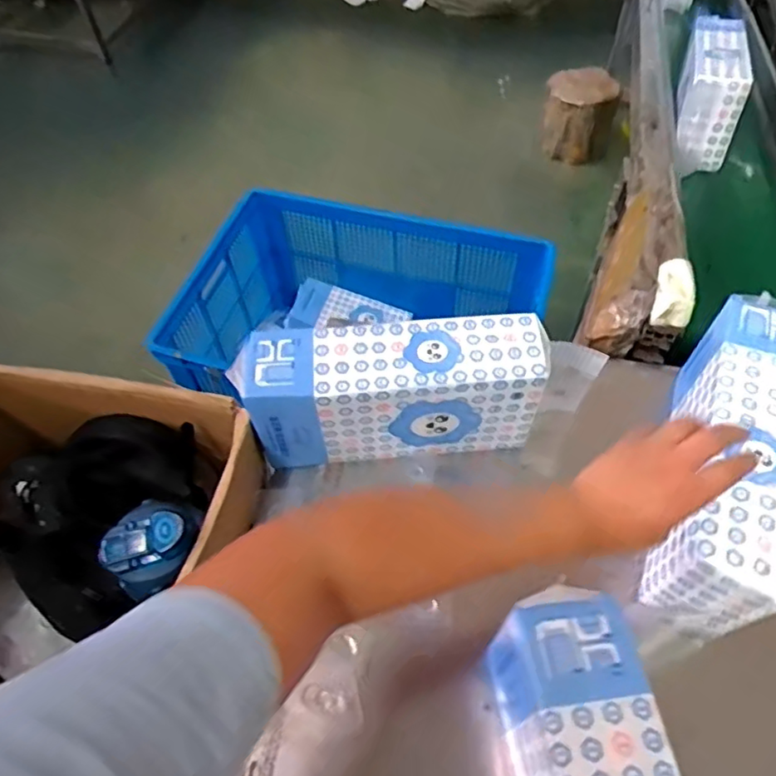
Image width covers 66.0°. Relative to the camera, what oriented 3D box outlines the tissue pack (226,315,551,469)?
[{"bbox_3d":[0.009,0.003,0.717,0.349,0.163,0.113,-5,56,-2],"label":"tissue pack"}]

